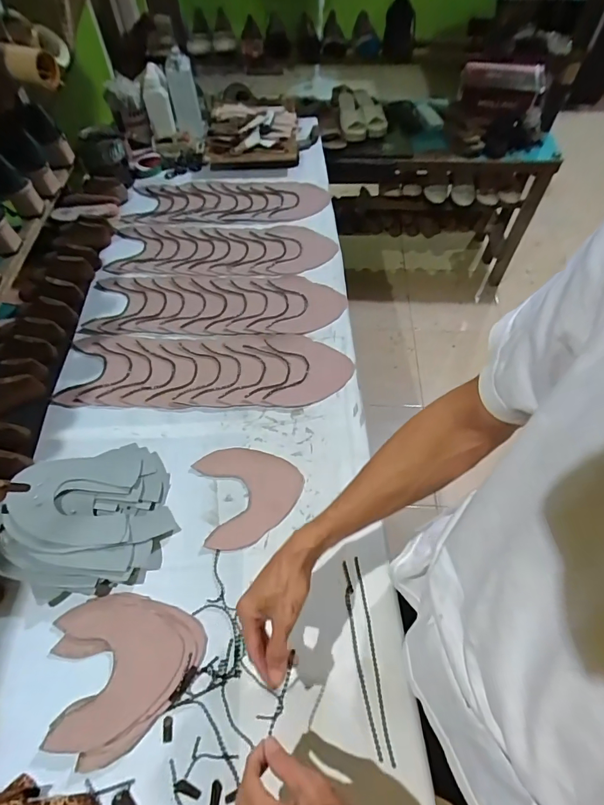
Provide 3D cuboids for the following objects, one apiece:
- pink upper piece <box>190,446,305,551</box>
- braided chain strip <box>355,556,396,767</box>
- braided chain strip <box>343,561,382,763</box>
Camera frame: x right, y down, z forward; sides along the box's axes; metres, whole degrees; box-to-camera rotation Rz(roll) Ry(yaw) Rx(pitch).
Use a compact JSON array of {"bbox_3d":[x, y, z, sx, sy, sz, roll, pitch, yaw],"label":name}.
[{"bbox_3d":[-0.082,0.142,0.693,0.163,0.010,0.161,-16,59,-9],"label":"pink upper piece"},{"bbox_3d":[0.093,0.324,0.557,0.007,0.007,0.234,-6,58,-2],"label":"braided chain strip"},{"bbox_3d":[0.075,0.327,0.561,0.014,0.009,0.223,-7,58,-3],"label":"braided chain strip"}]

